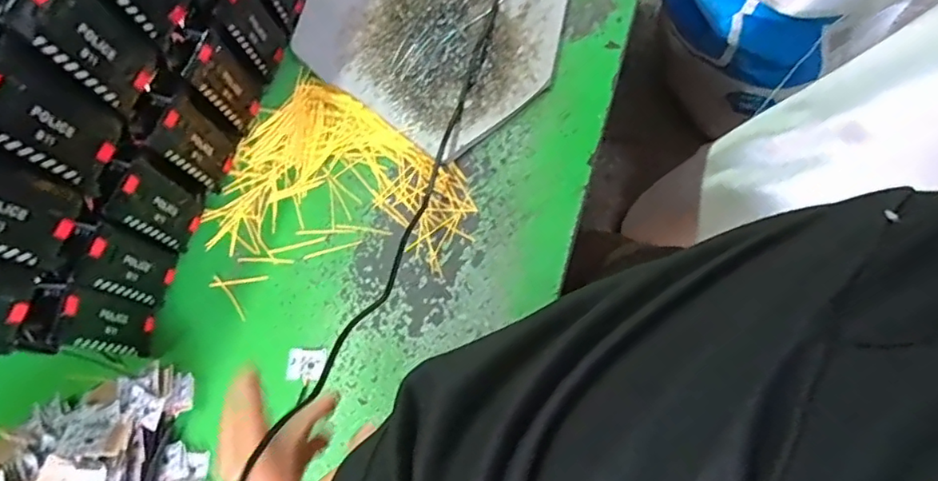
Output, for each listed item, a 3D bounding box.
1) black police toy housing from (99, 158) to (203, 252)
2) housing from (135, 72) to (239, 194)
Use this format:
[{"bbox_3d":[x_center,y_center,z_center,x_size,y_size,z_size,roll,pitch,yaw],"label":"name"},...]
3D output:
[{"bbox_3d":[-0.251,-0.027,0.461,0.020,0.104,0.054,16,71,4],"label":"black police toy housing"},{"bbox_3d":[-0.230,-0.083,0.478,0.028,0.111,0.061,19,71,5],"label":"housing"}]

